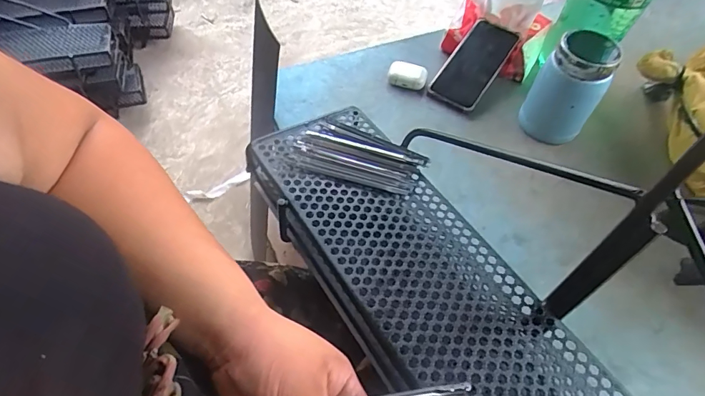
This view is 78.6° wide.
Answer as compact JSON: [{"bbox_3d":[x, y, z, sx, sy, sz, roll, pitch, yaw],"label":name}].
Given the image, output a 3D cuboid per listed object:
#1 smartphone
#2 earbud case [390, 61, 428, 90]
[{"bbox_3d":[0.200,-0.221,0.707,0.084,0.016,0.177,28,74,27],"label":"smartphone"},{"bbox_3d":[0.088,-0.196,0.691,0.059,0.024,0.038,15,54,8],"label":"earbud case"}]

